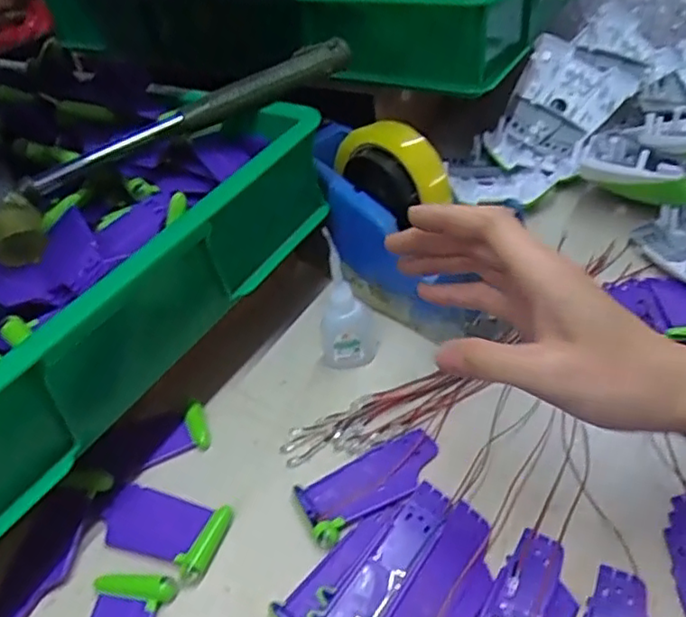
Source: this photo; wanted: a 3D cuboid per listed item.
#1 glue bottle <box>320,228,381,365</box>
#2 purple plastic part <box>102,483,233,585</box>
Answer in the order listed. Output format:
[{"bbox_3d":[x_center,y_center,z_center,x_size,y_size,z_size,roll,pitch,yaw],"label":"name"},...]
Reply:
[{"bbox_3d":[0.000,-0.006,0.420,0.038,0.102,0.027,-3,42,4],"label":"glue bottle"},{"bbox_3d":[-0.104,0.124,0.357,0.074,0.006,0.042,10,45,18],"label":"purple plastic part"}]

